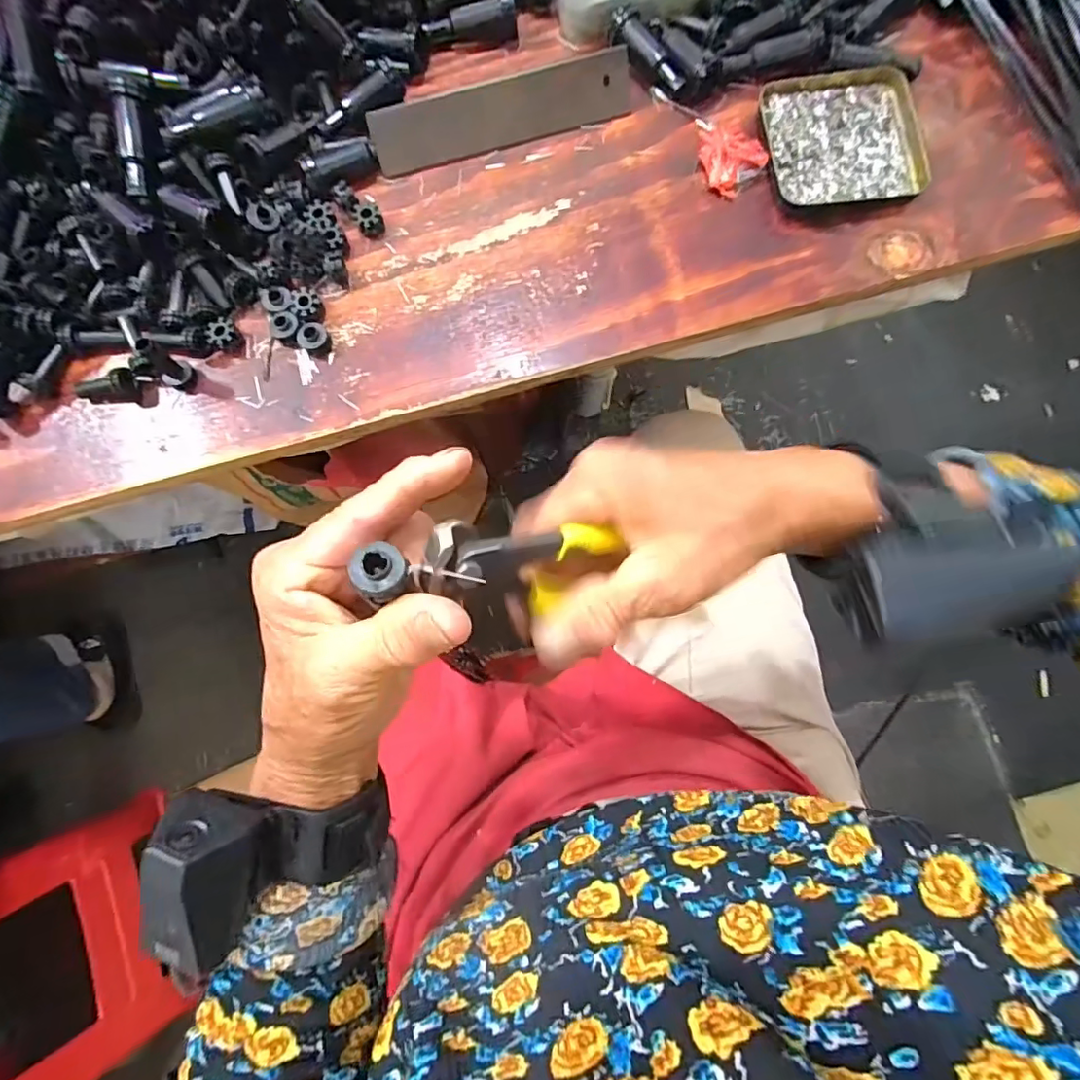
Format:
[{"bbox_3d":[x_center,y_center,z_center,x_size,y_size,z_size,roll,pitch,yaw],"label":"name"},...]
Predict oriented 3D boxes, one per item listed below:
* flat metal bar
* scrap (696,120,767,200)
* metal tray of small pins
[{"bbox_3d":[-0.025,-0.287,0.366,0.175,0.036,0.004,-16,40,-1],"label":"flat metal bar"},{"bbox_3d":[0.124,-0.256,0.363,0.039,0.009,0.047,-38,81,-5],"label":"scrap"},{"bbox_3d":[0.198,-0.267,0.360,0.097,0.013,0.093,-6,79,0],"label":"metal tray of small pins"}]

